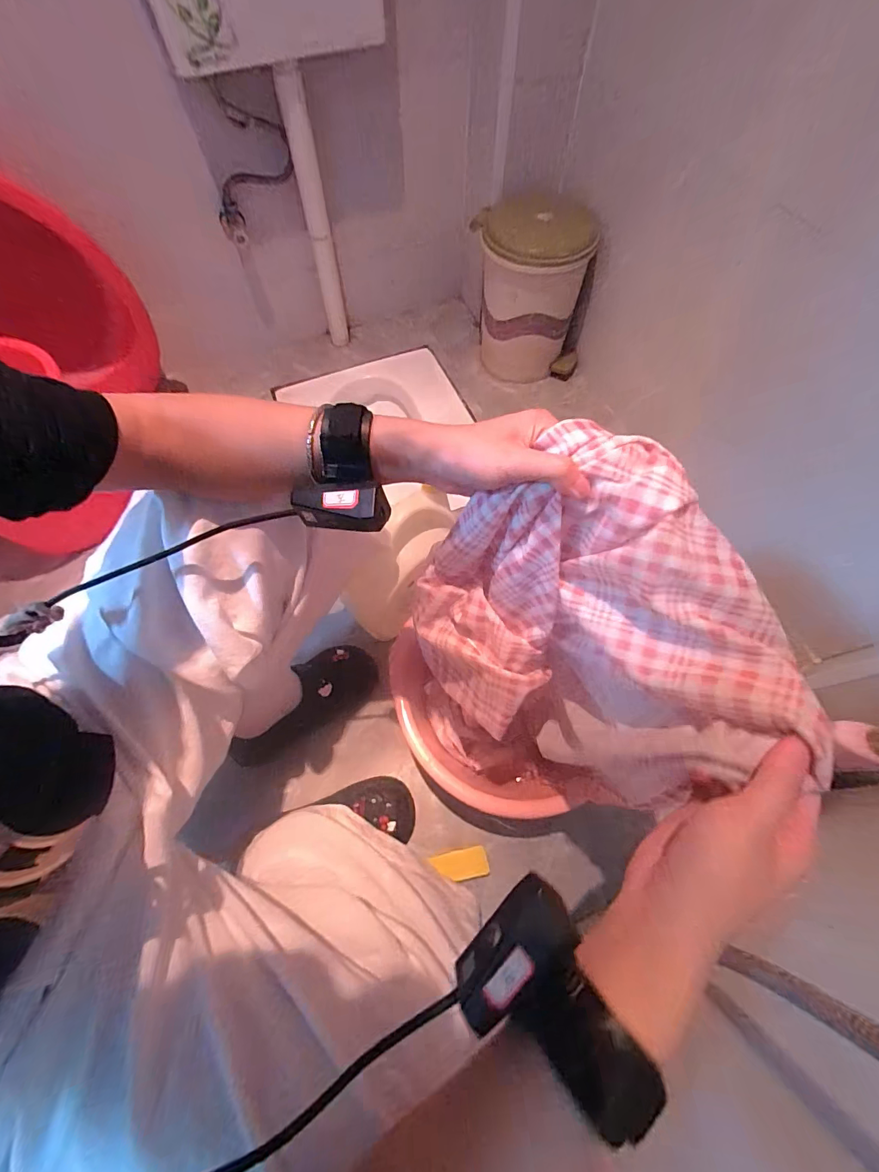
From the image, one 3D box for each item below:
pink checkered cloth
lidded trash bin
[{"bbox_3d":[0.100,0.070,0.370,0.215,0.321,0.223,-9,63,-5],"label":"pink checkered cloth"},{"bbox_3d":[0.220,-0.710,1.006,0.263,0.341,0.235,-5,63,-3],"label":"lidded trash bin"}]

